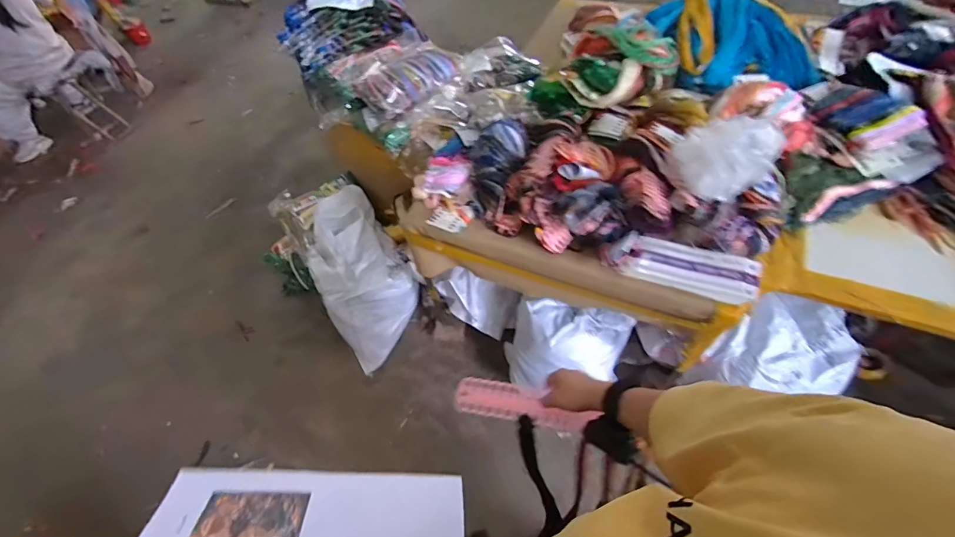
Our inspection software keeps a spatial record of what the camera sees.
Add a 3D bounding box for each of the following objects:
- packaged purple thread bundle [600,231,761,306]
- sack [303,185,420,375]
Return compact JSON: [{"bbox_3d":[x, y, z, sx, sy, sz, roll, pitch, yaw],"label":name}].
[{"bbox_3d":[0.432,-0.003,0.880,0.302,0.053,0.095,18,59,16],"label":"packaged purple thread bundle"},{"bbox_3d":[-0.424,0.039,1.511,0.326,0.484,0.409,-32,59,-17],"label":"sack"}]

